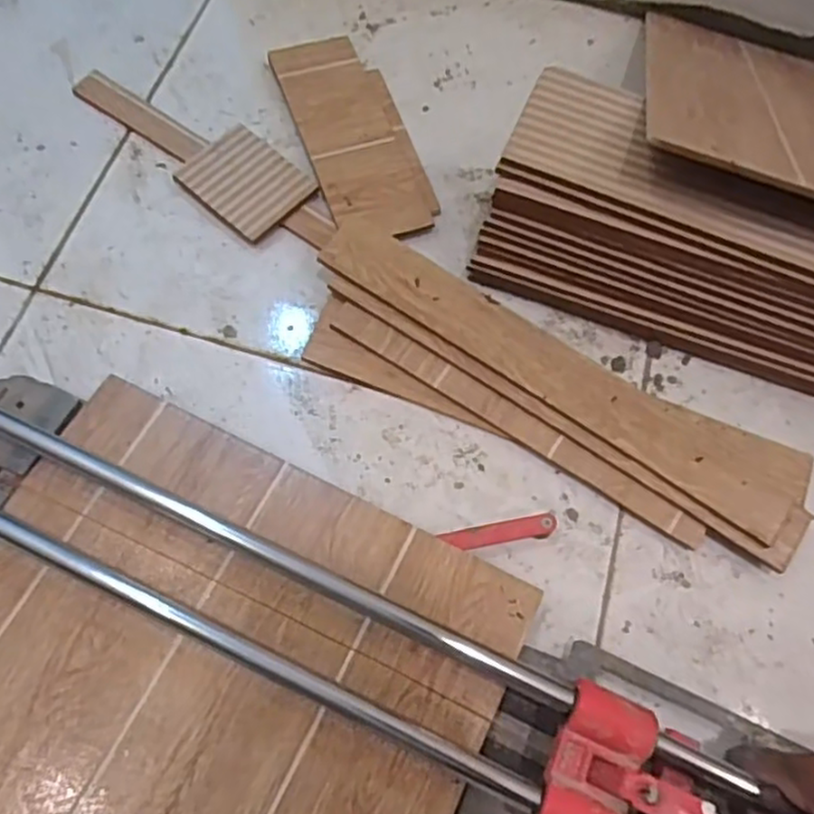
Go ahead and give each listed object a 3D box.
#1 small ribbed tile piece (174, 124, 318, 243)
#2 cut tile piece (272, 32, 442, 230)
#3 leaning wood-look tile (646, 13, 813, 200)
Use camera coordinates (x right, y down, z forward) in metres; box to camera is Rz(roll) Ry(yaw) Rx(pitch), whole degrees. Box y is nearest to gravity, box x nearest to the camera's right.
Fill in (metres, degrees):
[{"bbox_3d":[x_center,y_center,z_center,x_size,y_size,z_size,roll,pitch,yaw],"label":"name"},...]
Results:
[{"bbox_3d":[-0.139,-0.195,0.615,0.095,0.006,0.078,41,75,8],"label":"small ribbed tile piece"},{"bbox_3d":[-0.048,-0.250,0.646,0.094,0.010,0.235,-15,67,-13],"label":"cut tile piece"},{"bbox_3d":[0.285,-0.252,0.580,0.184,0.013,0.386,17,41,4],"label":"leaning wood-look tile"}]

